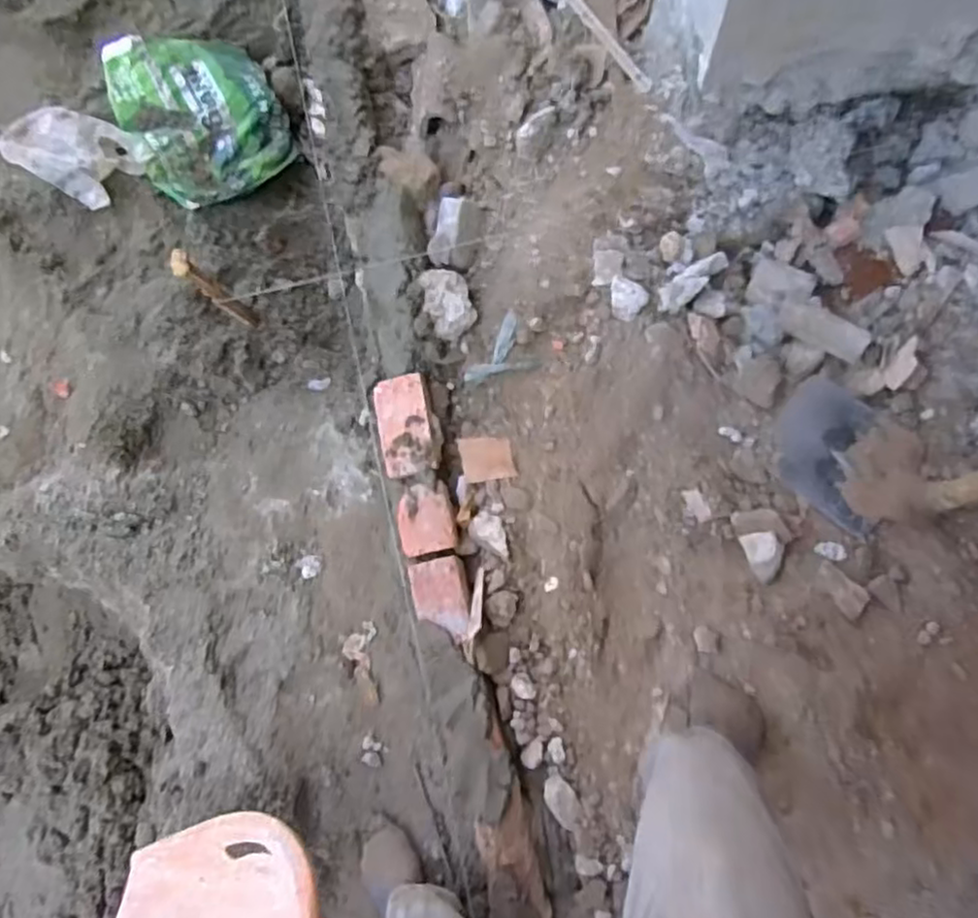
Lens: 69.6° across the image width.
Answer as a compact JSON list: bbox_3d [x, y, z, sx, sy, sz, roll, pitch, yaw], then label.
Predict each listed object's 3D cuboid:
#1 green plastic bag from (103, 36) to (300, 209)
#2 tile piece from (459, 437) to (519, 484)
[{"bbox_3d":[-0.534,-0.639,1.334,0.266,0.171,0.295,-28,81,5],"label":"green plastic bag"},{"bbox_3d":[-0.002,0.000,1.163,0.087,0.019,0.073,-7,83,8],"label":"tile piece"}]

